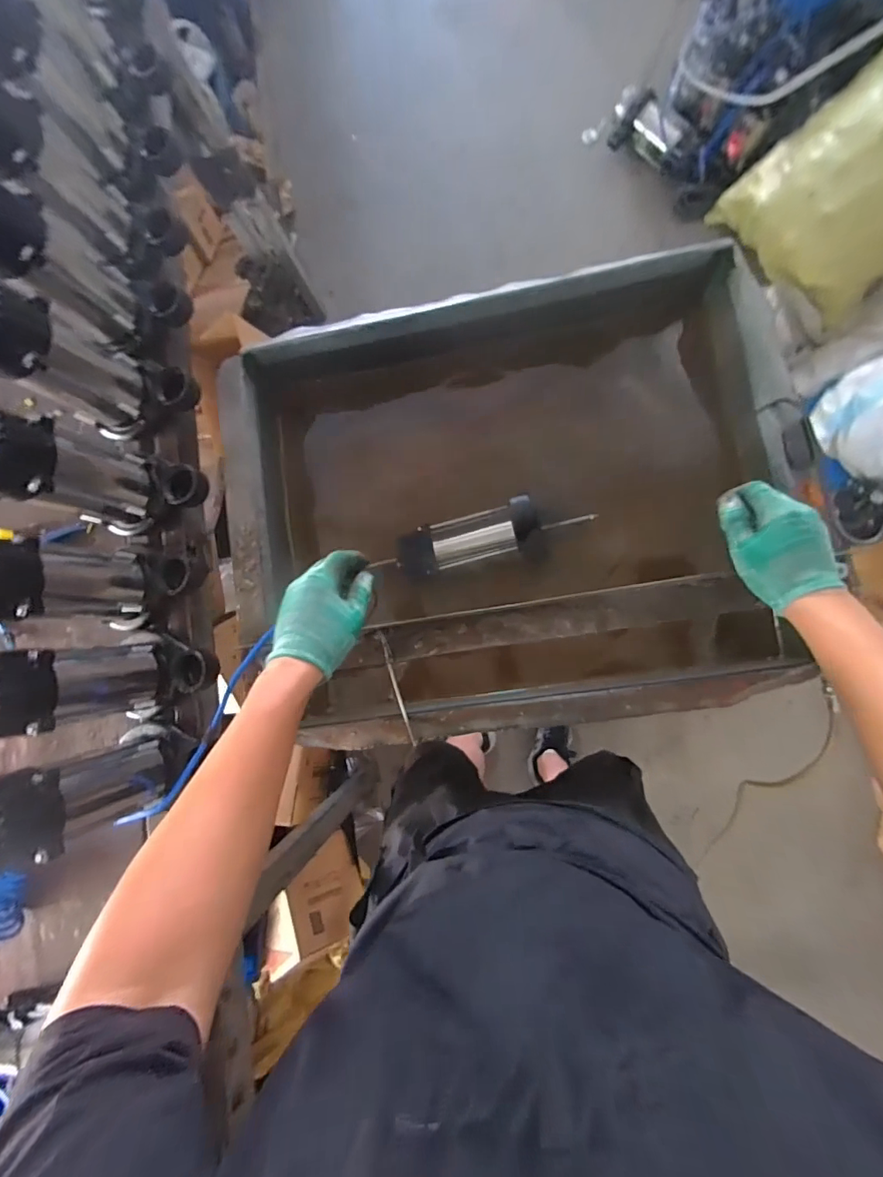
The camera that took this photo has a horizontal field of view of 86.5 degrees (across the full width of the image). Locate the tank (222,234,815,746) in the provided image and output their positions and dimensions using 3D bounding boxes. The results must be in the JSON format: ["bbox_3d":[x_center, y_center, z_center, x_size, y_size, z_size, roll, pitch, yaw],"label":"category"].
[{"bbox_3d":[0.090,-0.125,0.725,0.732,0.220,0.615,-10,84,8],"label":"tank"}]

